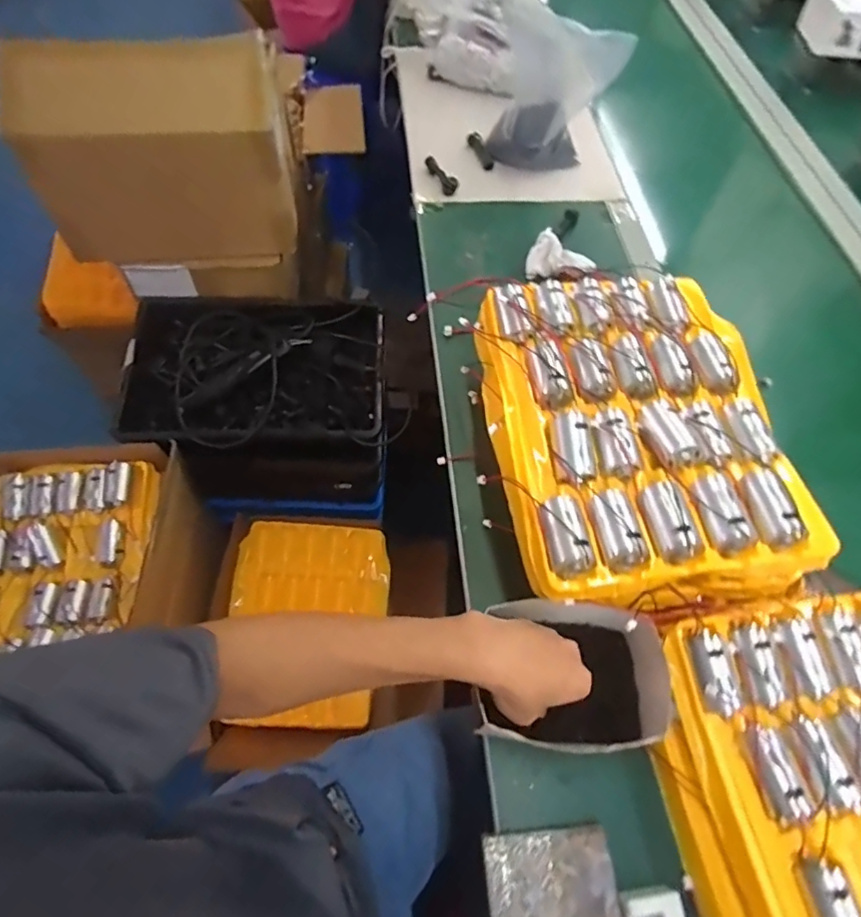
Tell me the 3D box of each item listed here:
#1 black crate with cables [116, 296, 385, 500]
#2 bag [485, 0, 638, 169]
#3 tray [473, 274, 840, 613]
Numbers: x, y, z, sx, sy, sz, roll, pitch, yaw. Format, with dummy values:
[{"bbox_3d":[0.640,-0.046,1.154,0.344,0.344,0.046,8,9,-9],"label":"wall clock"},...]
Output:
[{"bbox_3d":[-0.298,-0.110,0.965,0.434,0.198,0.279,0,60,-3],"label":"black crate with cables"},{"bbox_3d":[0.185,-0.554,0.823,0.181,0.188,0.104,12,60,4],"label":"bag"},{"bbox_3d":[0.194,-0.036,0.523,0.272,0.088,0.335,-5,61,-6],"label":"tray"}]

